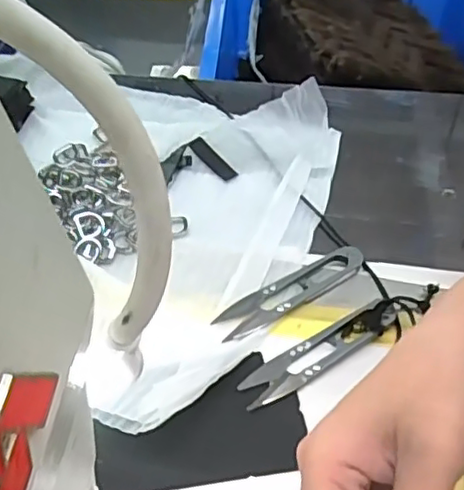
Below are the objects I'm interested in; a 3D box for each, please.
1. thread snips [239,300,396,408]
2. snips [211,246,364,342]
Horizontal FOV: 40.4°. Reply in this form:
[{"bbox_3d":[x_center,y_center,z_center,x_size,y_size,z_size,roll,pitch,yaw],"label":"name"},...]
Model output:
[{"bbox_3d":[0.050,0.057,0.350,0.098,0.014,0.022,-22,53,-20],"label":"thread snips"},{"bbox_3d":[0.037,0.027,0.378,0.100,0.010,0.023,-25,54,-22],"label":"snips"}]

